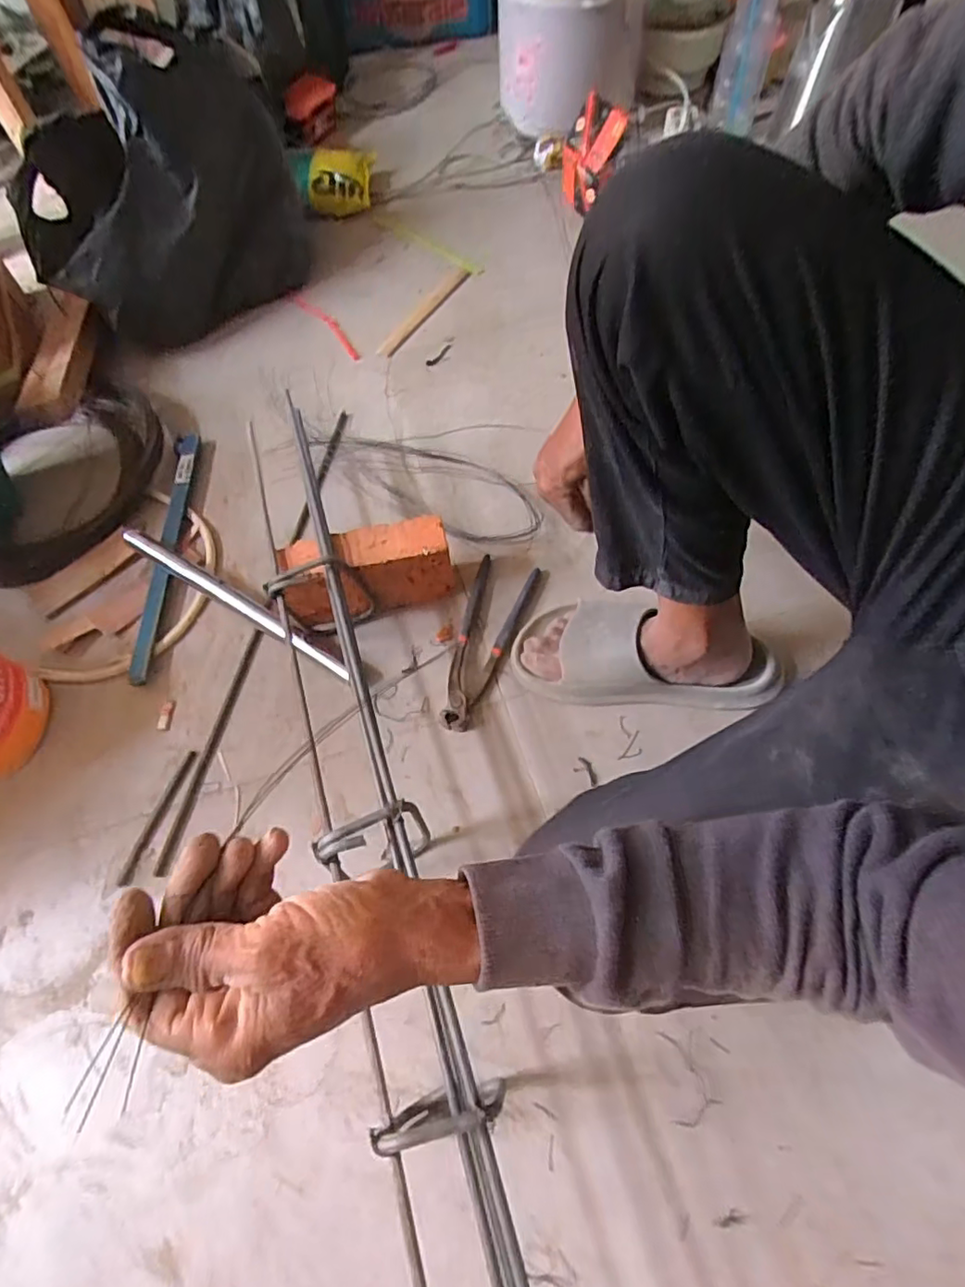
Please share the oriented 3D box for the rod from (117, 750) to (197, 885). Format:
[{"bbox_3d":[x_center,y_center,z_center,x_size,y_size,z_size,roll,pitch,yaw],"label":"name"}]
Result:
[{"bbox_3d":[-0.335,0.178,0.614,0.014,0.011,0.139,18,65,11],"label":"rod"}]

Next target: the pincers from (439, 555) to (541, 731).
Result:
[{"bbox_3d":[-0.005,-0.005,0.688,0.074,0.018,0.220,19,65,11],"label":"pincers"}]

